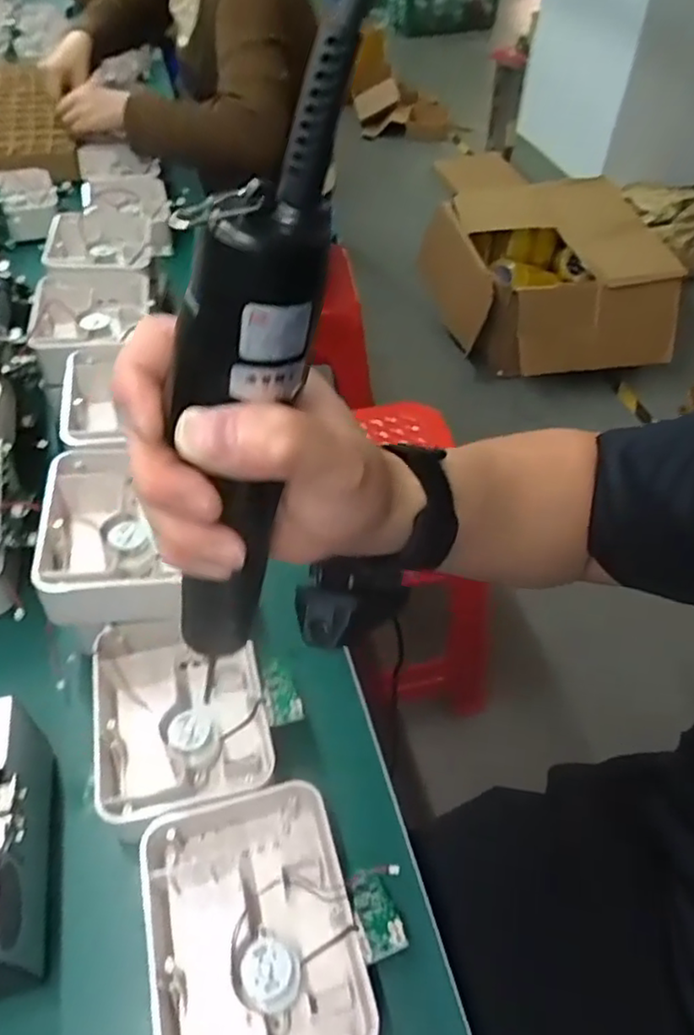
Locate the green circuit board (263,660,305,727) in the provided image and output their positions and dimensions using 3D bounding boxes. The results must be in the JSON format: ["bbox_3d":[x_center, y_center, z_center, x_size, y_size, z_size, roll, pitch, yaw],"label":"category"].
[{"bbox_3d":[-0.043,0.109,0.417,0.020,0.010,0.057,-13,24,-10],"label":"green circuit board"}]

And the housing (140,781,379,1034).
[{"bbox_3d":[-0.047,0.212,0.334,0.099,0.041,0.127,-13,49,-10],"label":"housing"}]

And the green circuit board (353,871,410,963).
[{"bbox_3d":[0.015,0.203,0.337,0.021,0.008,0.052,-11,12,-9],"label":"green circuit board"}]

